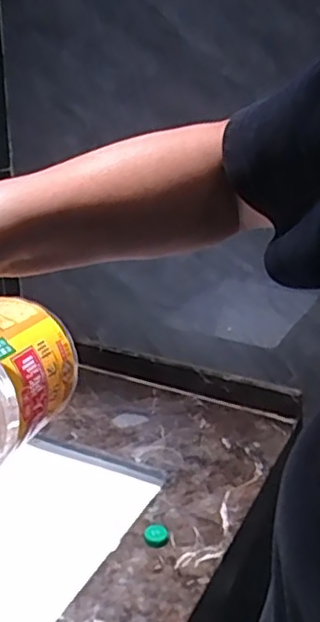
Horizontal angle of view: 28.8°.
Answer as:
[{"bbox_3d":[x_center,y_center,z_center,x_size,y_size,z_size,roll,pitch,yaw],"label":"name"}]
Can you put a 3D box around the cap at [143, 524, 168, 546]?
[{"bbox_3d":[-0.005,0.262,0.730,0.027,0.014,0.024,2,22,2],"label":"cap"}]

